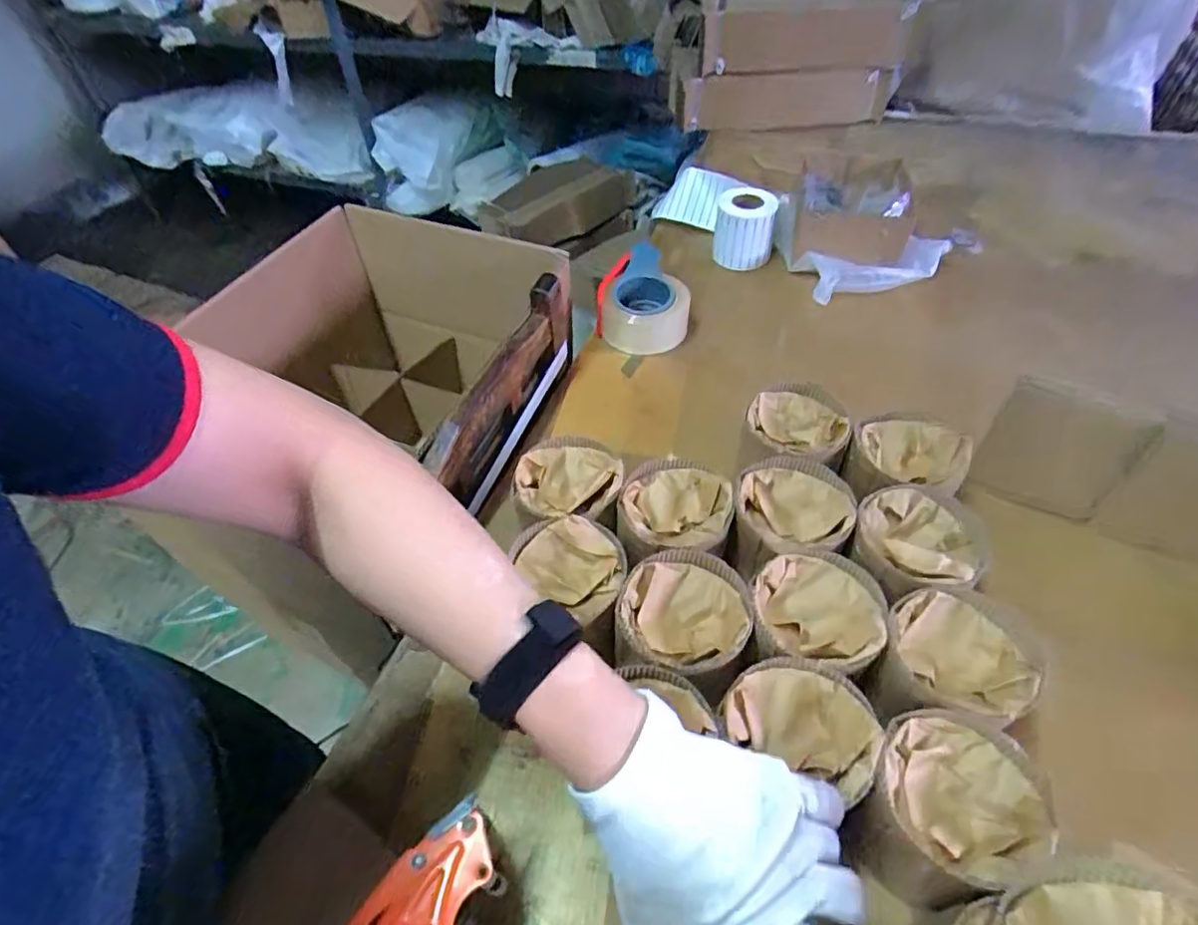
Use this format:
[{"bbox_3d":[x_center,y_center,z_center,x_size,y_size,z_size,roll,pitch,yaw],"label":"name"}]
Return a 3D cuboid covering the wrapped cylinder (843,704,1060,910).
[{"bbox_3d":[0.215,0.219,0.389,0.085,0.095,0.095,26,56,24],"label":"wrapped cylinder"}]

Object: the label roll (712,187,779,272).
[{"bbox_3d":[0.208,-0.334,0.869,0.084,0.096,0.065,8,50,11],"label":"label roll"}]

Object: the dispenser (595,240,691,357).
[{"bbox_3d":[0.063,-0.230,0.809,0.116,0.060,0.197,4,50,8],"label":"dispenser"}]

